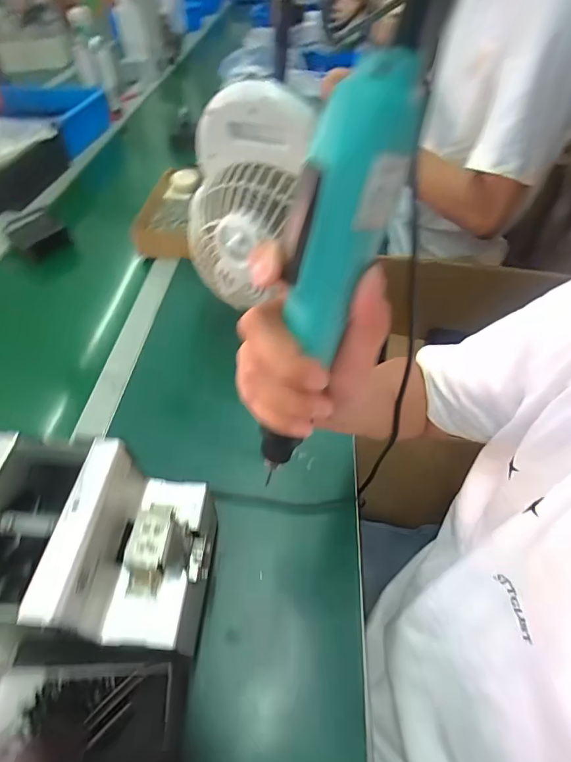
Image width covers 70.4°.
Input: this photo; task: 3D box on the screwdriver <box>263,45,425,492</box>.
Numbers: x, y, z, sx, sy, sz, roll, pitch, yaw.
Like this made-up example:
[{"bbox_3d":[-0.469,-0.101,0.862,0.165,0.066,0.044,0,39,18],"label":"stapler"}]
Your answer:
[{"bbox_3d":[0.012,-0.030,0.197,0.030,0.208,0.034,34,39,24],"label":"screwdriver"}]

